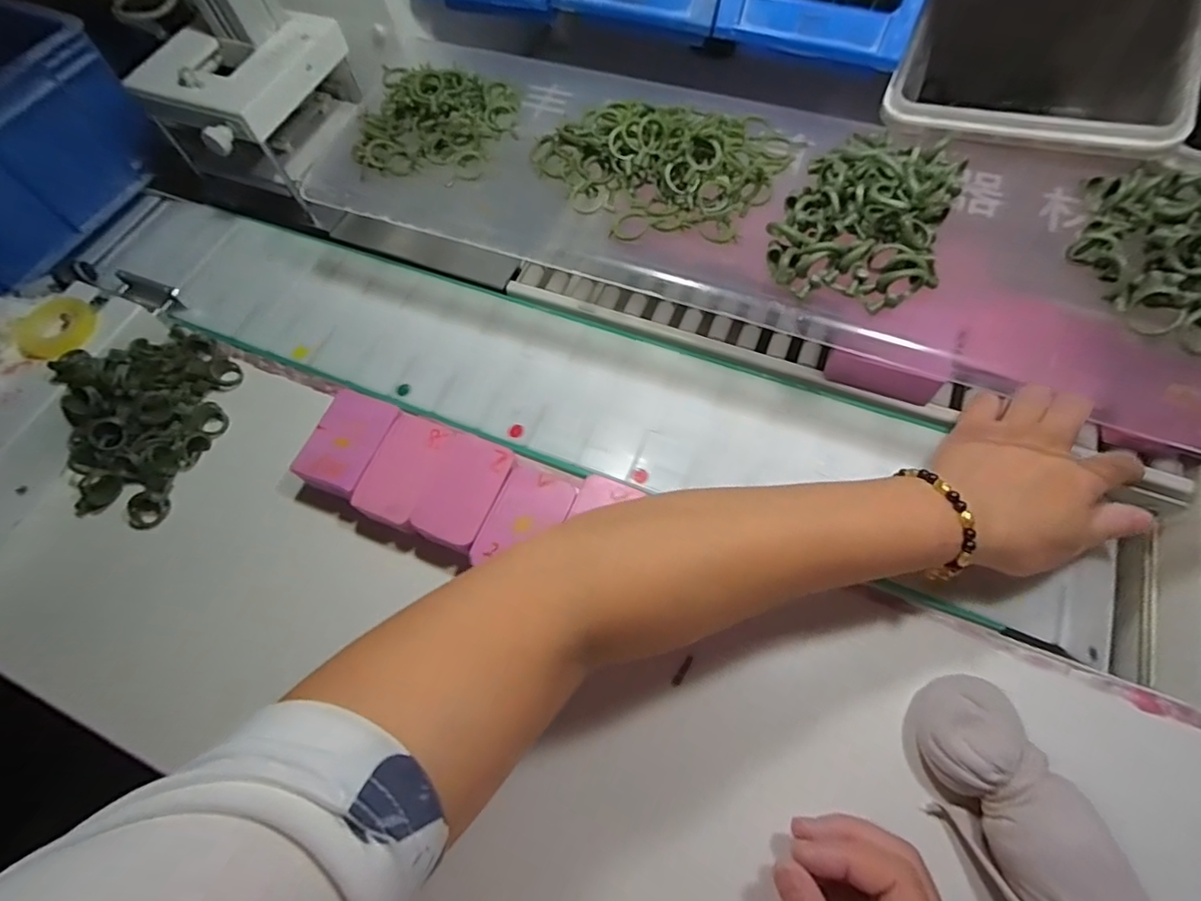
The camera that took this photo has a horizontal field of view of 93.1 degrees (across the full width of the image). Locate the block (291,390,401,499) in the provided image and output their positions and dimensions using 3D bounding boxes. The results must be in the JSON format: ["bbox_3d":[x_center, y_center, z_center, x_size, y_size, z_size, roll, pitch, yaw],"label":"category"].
[{"bbox_3d":[-0.172,-0.002,0.395,0.047,0.029,0.070,16,67,11],"label":"block"}]

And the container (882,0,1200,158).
[{"bbox_3d":[0.297,-0.260,0.410,0.160,0.115,0.208,21,68,13],"label":"container"}]

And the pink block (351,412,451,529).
[{"bbox_3d":[-0.132,0.015,0.387,0.042,0.024,0.074,13,66,10],"label":"pink block"}]

